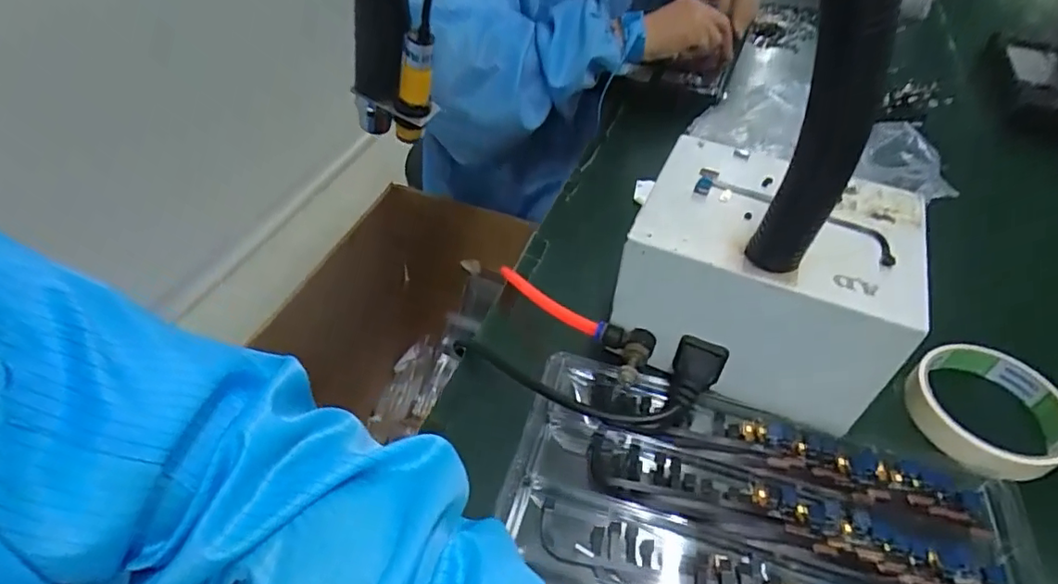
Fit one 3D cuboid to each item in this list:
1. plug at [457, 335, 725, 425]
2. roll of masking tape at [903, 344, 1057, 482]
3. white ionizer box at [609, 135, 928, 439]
[{"bbox_3d":[0.034,0.055,0.355,0.171,0.027,0.058,0,45,15],"label":"plug"},{"bbox_3d":[0.285,0.070,0.349,0.084,0.021,0.084,2,47,-2],"label":"roll of masking tape"},{"bbox_3d":[0.146,-0.016,0.364,0.157,0.095,0.126,19,49,14],"label":"white ionizer box"}]

